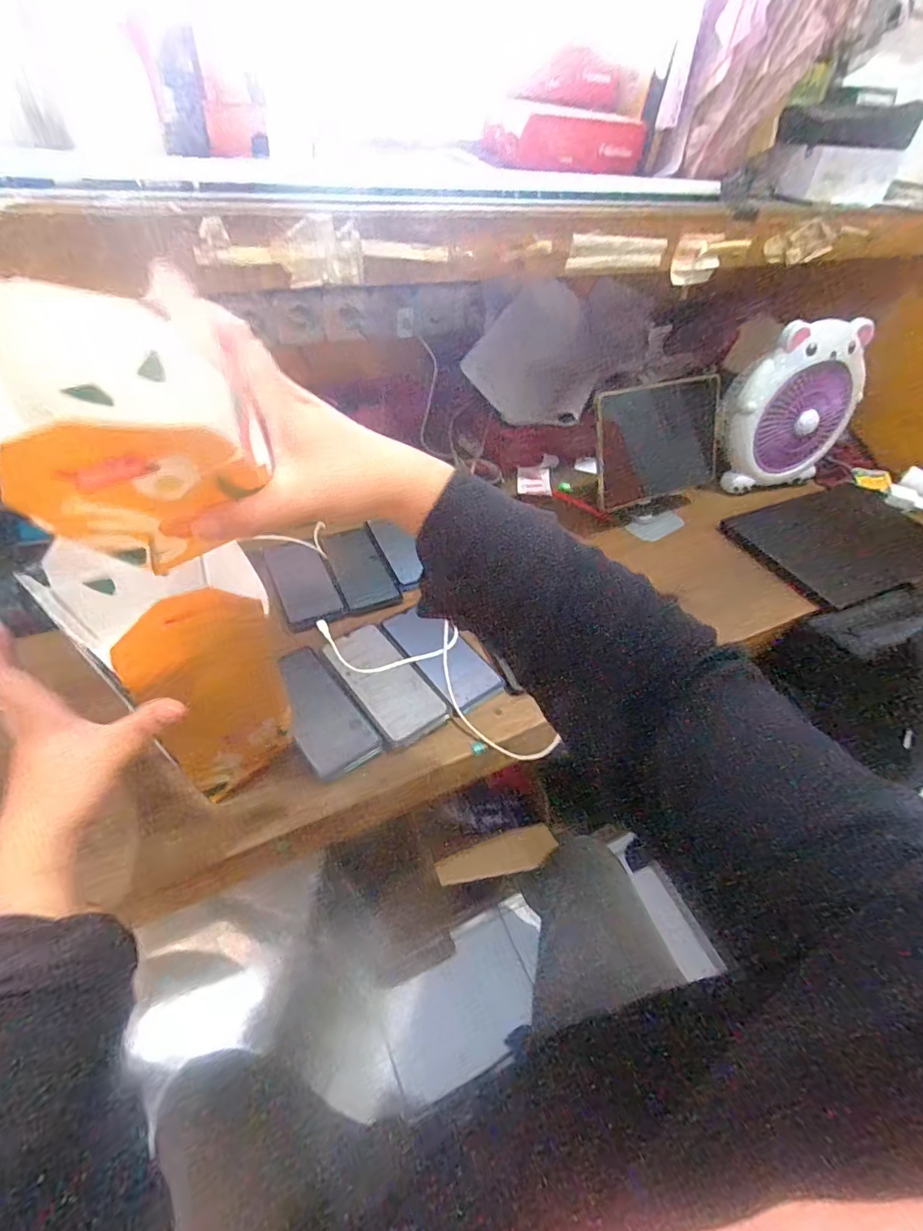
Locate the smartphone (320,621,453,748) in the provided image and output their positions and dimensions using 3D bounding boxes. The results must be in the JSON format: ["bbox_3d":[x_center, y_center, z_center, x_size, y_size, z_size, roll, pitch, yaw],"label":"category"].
[{"bbox_3d":[-0.088,0.072,0.596,0.074,0.009,0.161,-27,54,-29],"label":"smartphone"}]

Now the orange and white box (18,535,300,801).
[{"bbox_3d":[-0.224,0.042,0.434,0.114,0.255,0.099,35,52,26],"label":"orange and white box"}]

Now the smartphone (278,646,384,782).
[{"bbox_3d":[-0.156,0.101,0.563,0.070,0.006,0.158,-30,62,-26],"label":"smartphone"}]

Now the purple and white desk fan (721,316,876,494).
[{"bbox_3d":[0.571,-0.361,0.902,0.204,0.258,0.095,-10,47,-15],"label":"purple and white desk fan"}]

